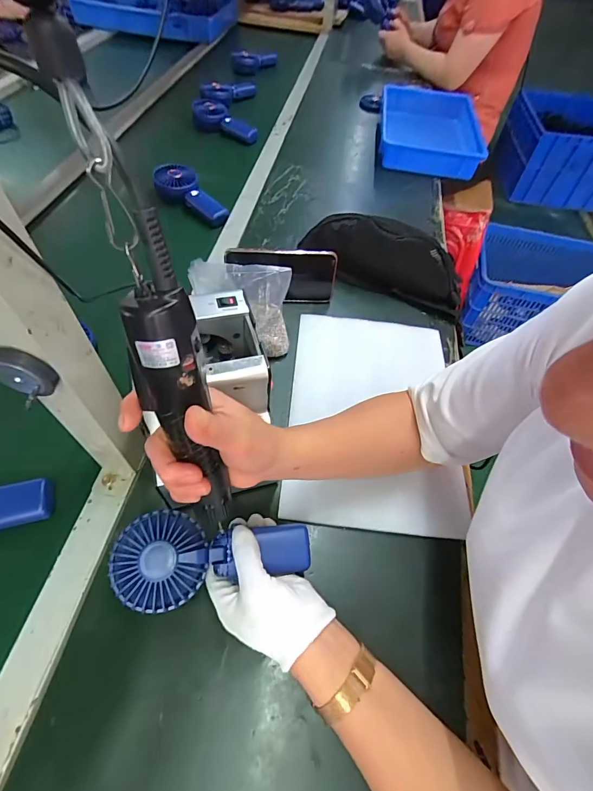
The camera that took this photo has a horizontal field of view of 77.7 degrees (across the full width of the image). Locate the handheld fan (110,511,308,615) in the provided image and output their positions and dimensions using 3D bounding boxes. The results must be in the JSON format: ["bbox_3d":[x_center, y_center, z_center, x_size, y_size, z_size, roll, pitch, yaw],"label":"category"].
[{"bbox_3d":[-0.076,0.149,0.352,0.177,0.034,0.078,2,55,-19],"label":"handheld fan"}]

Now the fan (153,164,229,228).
[{"bbox_3d":[-0.220,-0.403,0.738,0.081,0.041,0.177,-33,65,-24],"label":"fan"}]

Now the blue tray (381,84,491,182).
[{"bbox_3d":[0.353,-0.721,0.991,0.247,0.072,0.411,10,56,1],"label":"blue tray"}]

